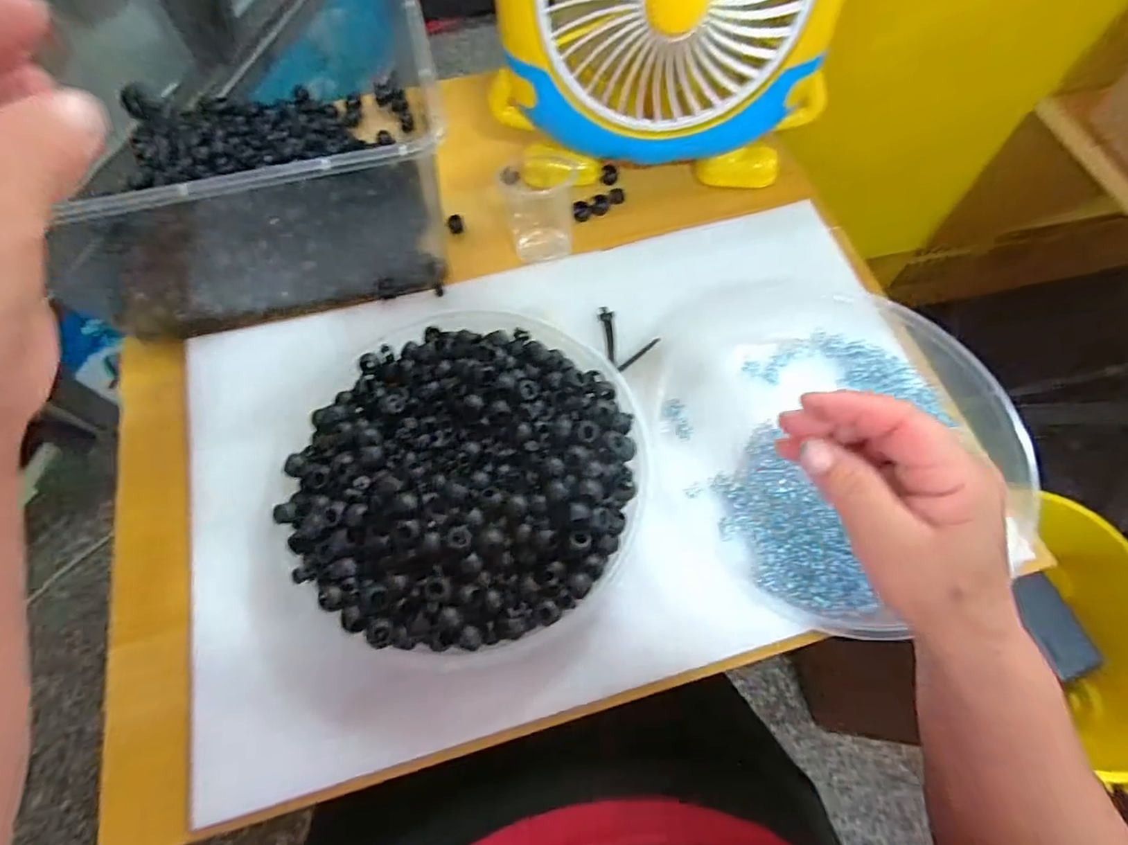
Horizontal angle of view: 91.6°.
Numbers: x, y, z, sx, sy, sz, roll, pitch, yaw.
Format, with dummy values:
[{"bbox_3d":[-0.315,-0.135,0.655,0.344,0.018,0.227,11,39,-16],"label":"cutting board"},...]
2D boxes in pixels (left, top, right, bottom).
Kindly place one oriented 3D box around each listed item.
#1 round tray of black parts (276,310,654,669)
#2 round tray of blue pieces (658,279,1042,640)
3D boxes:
[{"bbox_3d":[-0.058,0.028,0.347,0.214,0.058,0.215,-1,66,1],"label":"round tray of black parts"},{"bbox_3d":[0.182,0.007,0.375,0.237,0.042,0.261,-4,66,0],"label":"round tray of blue pieces"}]

